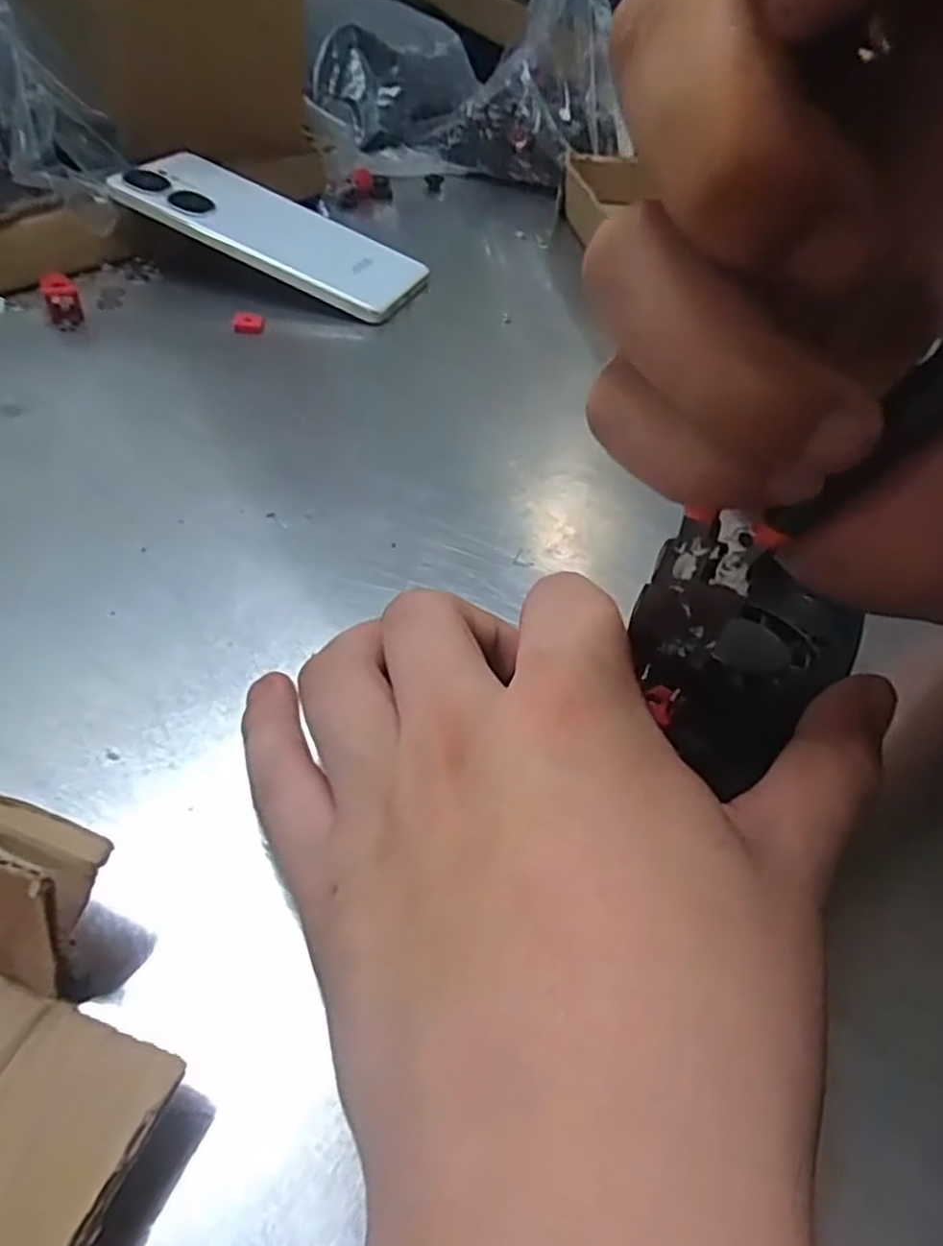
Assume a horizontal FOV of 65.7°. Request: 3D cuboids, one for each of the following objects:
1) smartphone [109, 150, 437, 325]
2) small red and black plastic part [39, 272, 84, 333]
[{"bbox_3d":[-0.108,-0.215,0.402,0.165,0.009,0.071,27,47,1],"label":"smartphone"},{"bbox_3d":[-0.192,-0.152,0.343,0.014,0.018,0.017,-18,51,-24],"label":"small red and black plastic part"}]

